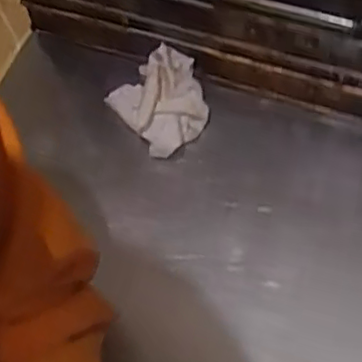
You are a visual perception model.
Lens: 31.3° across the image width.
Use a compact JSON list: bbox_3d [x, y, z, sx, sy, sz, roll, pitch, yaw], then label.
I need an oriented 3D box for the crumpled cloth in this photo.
[{"bbox_3d":[-0.019,-0.087,0.665,0.092,0.033,0.113,-34,63,-14],"label":"crumpled cloth"}]

